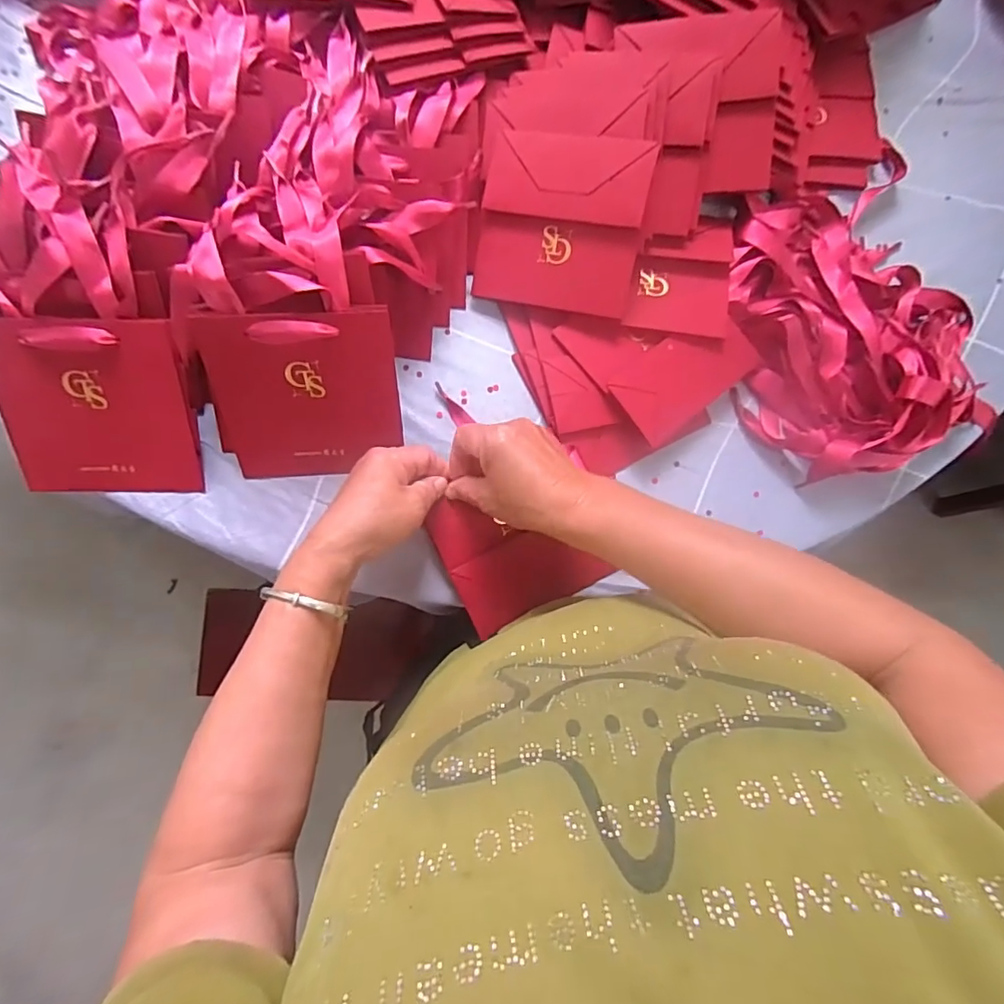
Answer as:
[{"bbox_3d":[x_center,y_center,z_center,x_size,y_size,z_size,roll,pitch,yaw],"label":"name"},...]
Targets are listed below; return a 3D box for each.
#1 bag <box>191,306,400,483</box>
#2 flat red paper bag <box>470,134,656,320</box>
[{"bbox_3d":[-0.161,-0.084,0.425,0.147,0.019,0.137,-4,127,-5],"label":"bag"},{"bbox_3d":[0.051,-0.241,0.453,0.135,0.016,0.136,13,106,10],"label":"flat red paper bag"}]

